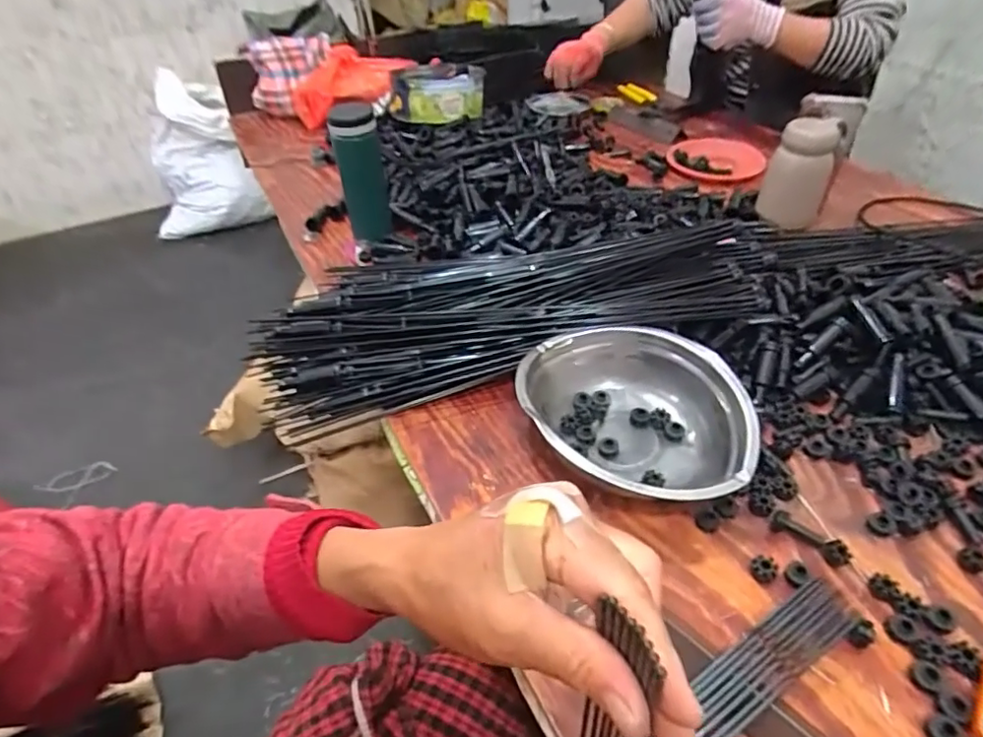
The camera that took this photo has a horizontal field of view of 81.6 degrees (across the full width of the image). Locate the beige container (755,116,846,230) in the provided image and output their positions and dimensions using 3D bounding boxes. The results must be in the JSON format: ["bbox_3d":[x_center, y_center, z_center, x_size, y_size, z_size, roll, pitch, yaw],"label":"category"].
[{"bbox_3d":[0.426,-0.272,0.790,0.079,0.128,0.075,22,50,25],"label":"beige container"}]

